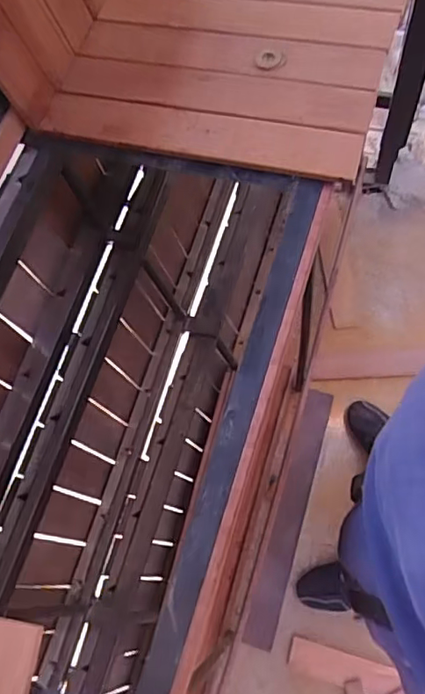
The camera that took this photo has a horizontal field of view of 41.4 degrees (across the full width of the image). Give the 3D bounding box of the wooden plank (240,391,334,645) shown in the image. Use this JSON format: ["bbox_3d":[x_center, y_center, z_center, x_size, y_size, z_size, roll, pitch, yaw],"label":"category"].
[{"bbox_3d":[0.179,0.378,1.305,0.069,0.020,0.583,18,70,1],"label":"wooden plank"}]

